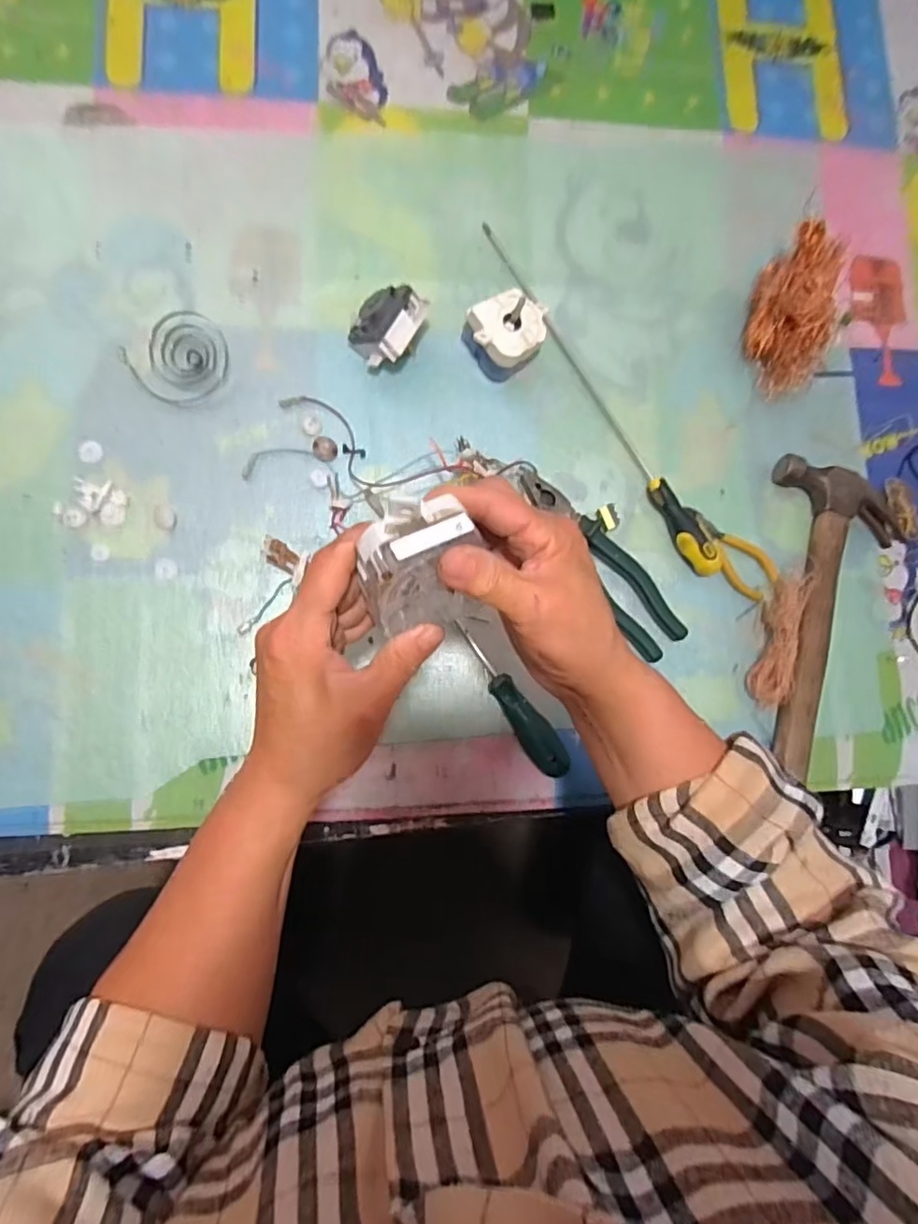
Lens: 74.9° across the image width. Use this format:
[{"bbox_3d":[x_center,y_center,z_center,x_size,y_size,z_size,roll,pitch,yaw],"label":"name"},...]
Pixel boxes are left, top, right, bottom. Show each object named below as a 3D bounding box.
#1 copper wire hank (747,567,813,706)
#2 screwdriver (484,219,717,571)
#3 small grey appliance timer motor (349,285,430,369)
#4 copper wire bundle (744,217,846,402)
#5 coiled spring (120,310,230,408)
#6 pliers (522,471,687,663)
[{"bbox_3d":[0.286,0.022,0.532,0.031,0.035,0.120,17,82,-3],"label":"copper wire hank"},{"bbox_3d":[0.134,-0.204,0.549,0.031,0.029,0.383,-29,87,-8],"label":"screwdriver"},{"bbox_3d":[-0.063,-0.249,0.530,0.052,0.047,0.063,30,82,-2],"label":"small grey appliance timer motor"},{"bbox_3d":[0.309,-0.276,0.556,0.065,0.064,0.133,12,82,-4],"label":"copper wire bundle"},{"bbox_3d":[-0.242,-0.222,0.527,0.078,0.008,0.081,1,83,-6],"label":"coiled spring"},{"bbox_3d":[0.122,-0.045,0.530,0.046,0.022,0.197,-39,88,-8],"label":"pliers"}]

